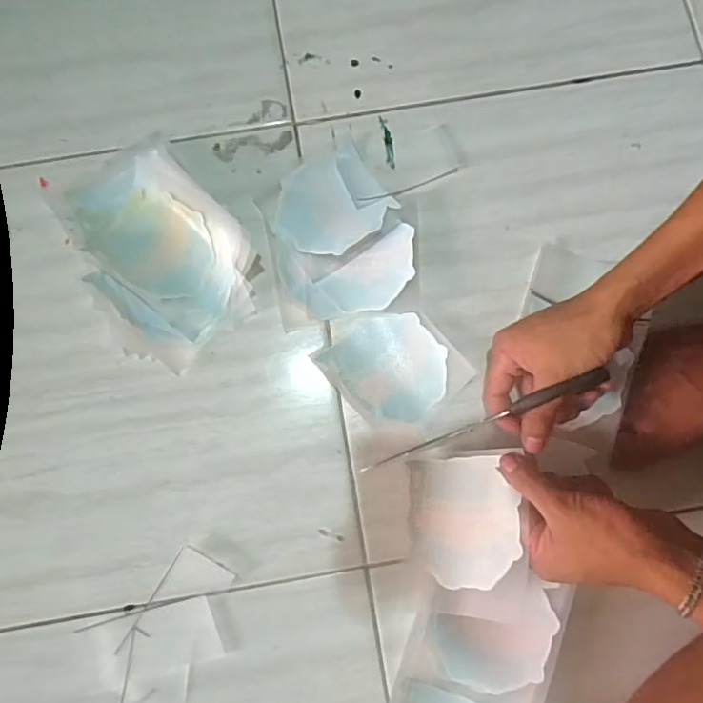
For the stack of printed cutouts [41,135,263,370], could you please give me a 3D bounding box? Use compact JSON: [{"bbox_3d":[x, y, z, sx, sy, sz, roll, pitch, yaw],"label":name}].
[{"bbox_3d":[-0.175,-0.094,0.458,0.136,0.034,0.203,-38,82,-6],"label":"stack of printed cutouts"}]

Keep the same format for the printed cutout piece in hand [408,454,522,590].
[{"bbox_3d":[0.083,0.130,0.411,0.087,0.020,0.095,-3,78,20],"label":"printed cutout piece in hand"}]

